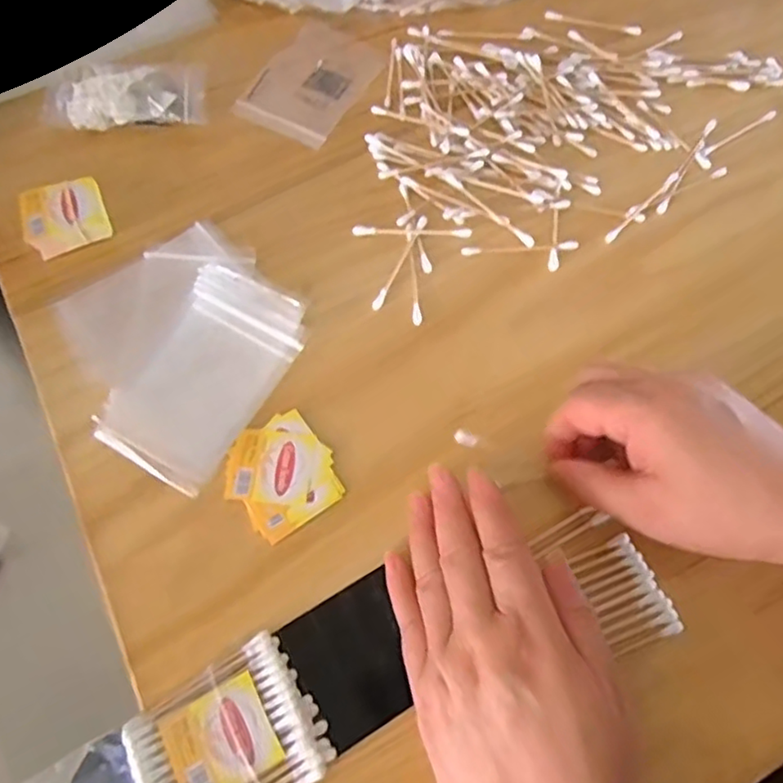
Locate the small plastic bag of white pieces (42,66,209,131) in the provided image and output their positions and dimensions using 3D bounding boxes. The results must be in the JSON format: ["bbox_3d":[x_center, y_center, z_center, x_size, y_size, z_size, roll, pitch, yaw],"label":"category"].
[{"bbox_3d":[-0.179,-0.201,0.426,0.103,0.027,0.050,-2,66,-1],"label":"small plastic bag of white pieces"}]

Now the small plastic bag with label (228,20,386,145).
[{"bbox_3d":[-0.057,-0.228,0.457,0.074,0.004,0.109,27,68,11],"label":"small plastic bag with label"}]

